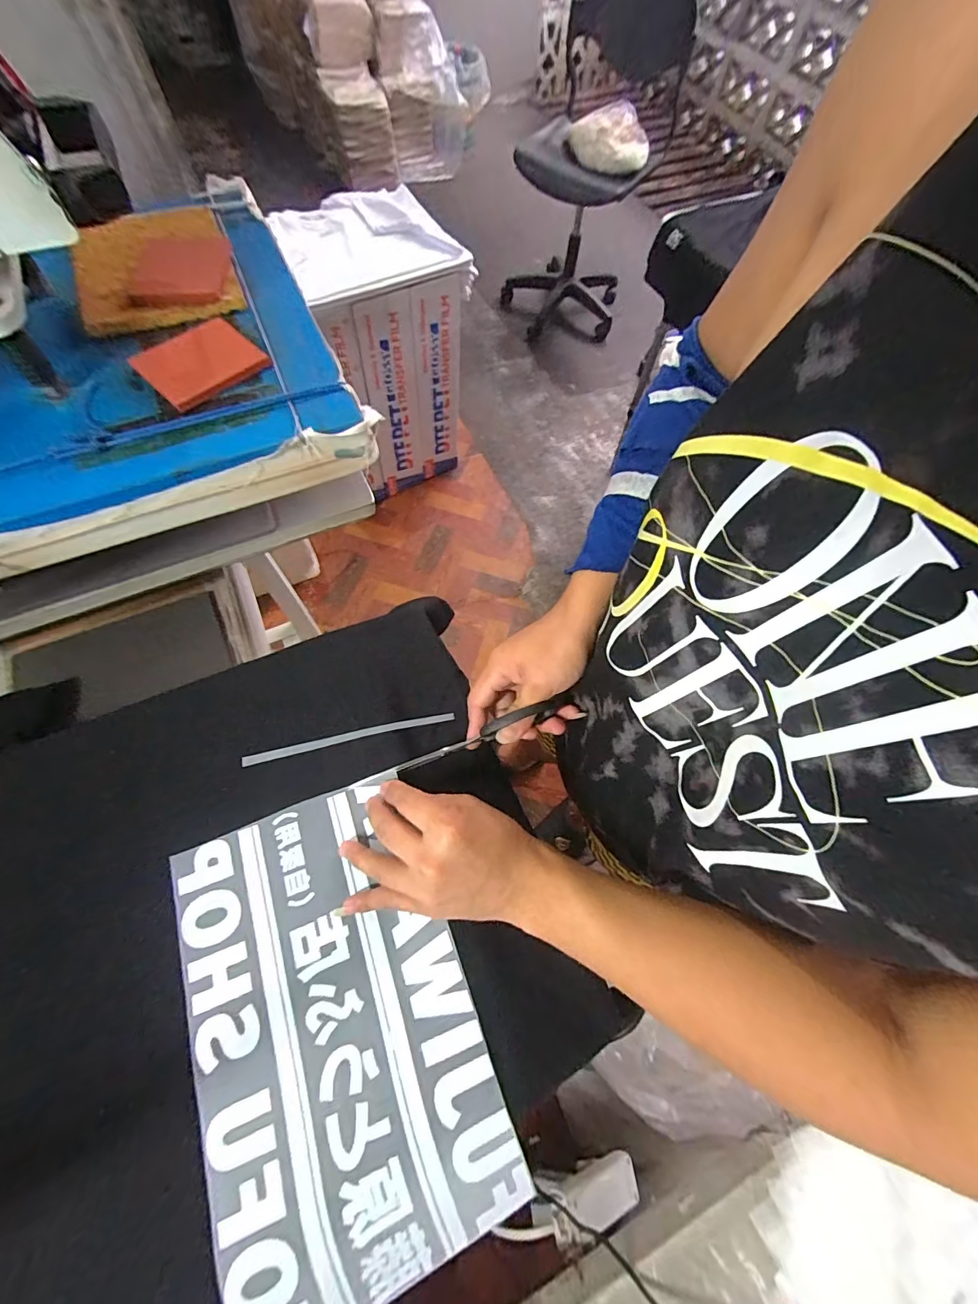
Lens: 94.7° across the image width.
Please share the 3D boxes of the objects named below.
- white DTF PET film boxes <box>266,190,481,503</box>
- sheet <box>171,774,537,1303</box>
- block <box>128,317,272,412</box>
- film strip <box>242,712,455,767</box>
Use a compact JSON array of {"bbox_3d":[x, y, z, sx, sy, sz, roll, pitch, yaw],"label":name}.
[{"bbox_3d":[-0.292,-0.849,1.383,0.386,0.702,0.299,-32,72,-15],"label":"white DTF PET film boxes"},{"bbox_3d":[-0.109,0.263,0.322,0.184,0.028,0.297,-19,69,-10],"label":"sheet"},{"bbox_3d":[-0.250,-0.254,0.390,0.083,0.007,0.090,43,72,15],"label":"block"},{"bbox_3d":[-0.120,0.075,0.398,0.179,0.015,0.008,-13,68,-8],"label":"film strip"}]

